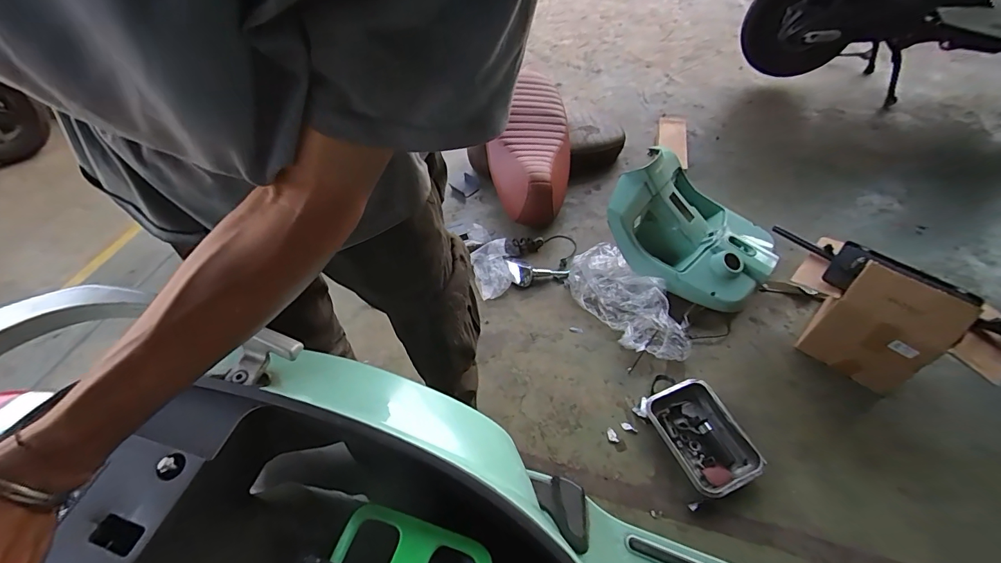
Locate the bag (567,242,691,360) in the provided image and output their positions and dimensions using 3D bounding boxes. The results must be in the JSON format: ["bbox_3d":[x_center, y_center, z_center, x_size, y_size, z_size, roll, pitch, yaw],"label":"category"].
[{"bbox_3d":[0.379,0.057,1.308,0.205,0.093,0.447,-26,55,-15],"label":"bag"}]

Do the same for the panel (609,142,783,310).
[{"bbox_3d":[0.601,-0.177,1.321,0.470,0.231,0.406,31,60,26],"label":"panel"}]

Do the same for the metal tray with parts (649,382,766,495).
[{"bbox_3d":[0.492,0.381,1.071,0.180,0.062,0.263,-20,54,-11],"label":"metal tray with parts"}]

